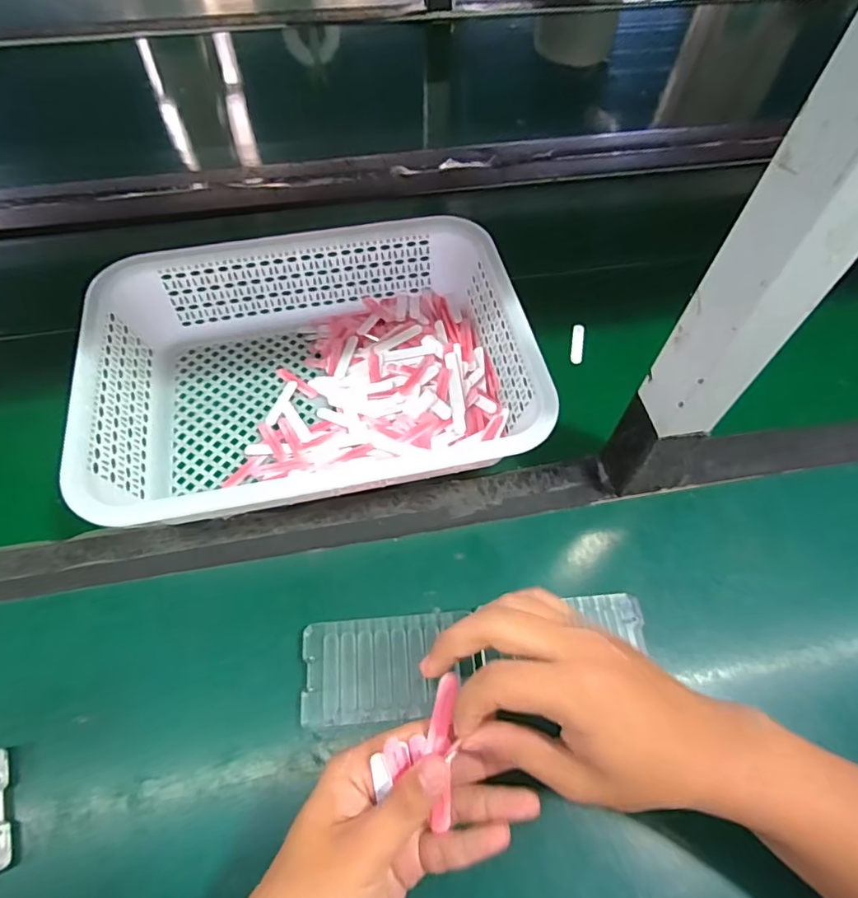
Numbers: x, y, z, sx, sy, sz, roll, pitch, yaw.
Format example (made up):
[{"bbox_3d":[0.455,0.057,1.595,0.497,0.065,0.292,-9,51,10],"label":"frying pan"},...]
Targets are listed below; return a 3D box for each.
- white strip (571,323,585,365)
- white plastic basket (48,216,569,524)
[{"bbox_3d":[0.152,-0.107,0.543,0.012,0.006,0.052,10,59,4],"label":"white strip"},{"bbox_3d":[-0.101,-0.078,0.471,0.350,0.081,0.247,-11,60,-8],"label":"white plastic basket"}]

